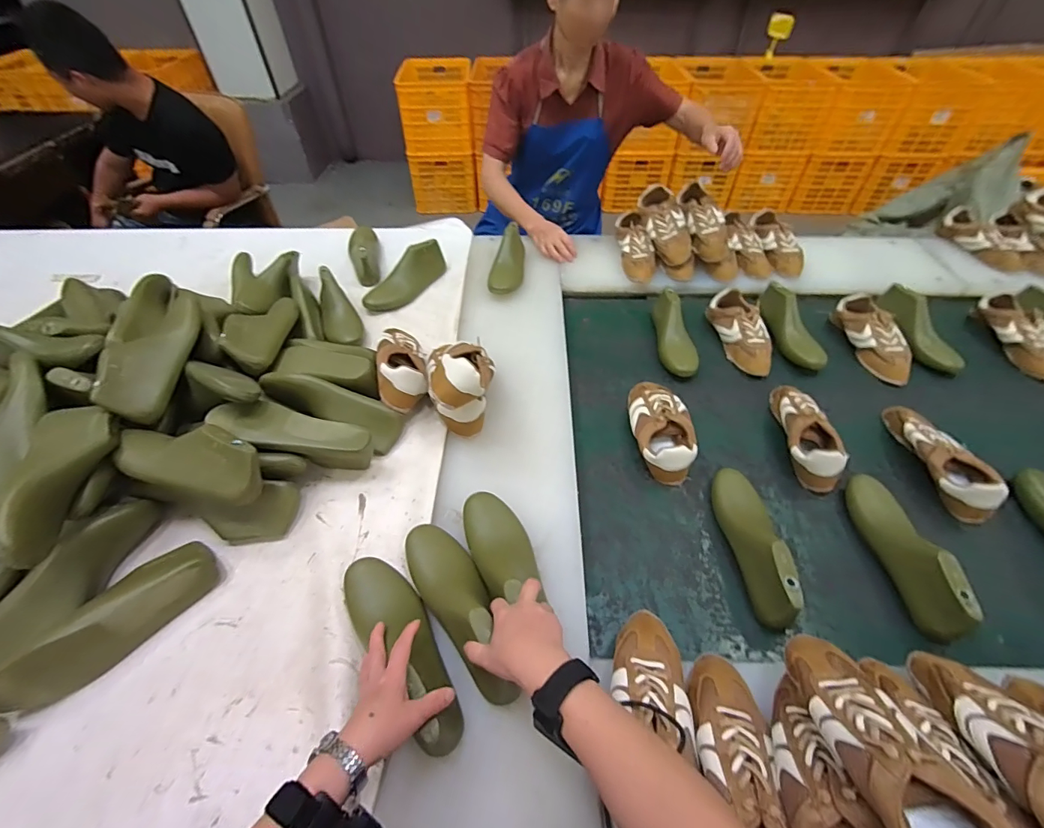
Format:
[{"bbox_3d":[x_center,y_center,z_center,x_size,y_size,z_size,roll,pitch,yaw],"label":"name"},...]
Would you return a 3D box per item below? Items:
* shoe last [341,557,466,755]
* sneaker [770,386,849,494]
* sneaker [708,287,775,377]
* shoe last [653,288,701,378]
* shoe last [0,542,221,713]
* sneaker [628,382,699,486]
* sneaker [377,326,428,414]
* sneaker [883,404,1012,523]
[{"bbox_3d":[-0.147,0.274,0.540,0.078,0.076,0.251,-31,49,-21],"label":"shoe last"},{"bbox_3d":[0.520,0.030,0.818,0.084,0.086,0.234,2,50,5],"label":"sneaker"},{"bbox_3d":[0.499,-0.187,1.003,0.083,0.074,0.236,-7,50,-3],"label":"sneaker"},{"bbox_3d":[0.345,-0.179,0.992,0.089,0.084,0.220,3,50,6],"label":"shoe last"},{"bbox_3d":[-0.531,0.262,0.568,0.075,0.080,0.245,31,58,26],"label":"shoe last"},{"bbox_3d":[0.257,0.018,0.830,0.099,0.073,0.226,-1,50,2],"label":"sneaker"},{"bbox_3d":[-0.223,-0.095,0.831,0.083,0.102,0.222,-8,50,-4],"label":"sneaker"},{"bbox_3d":[0.730,0.068,0.783,0.075,0.080,0.239,-2,49,1],"label":"sneaker"}]

